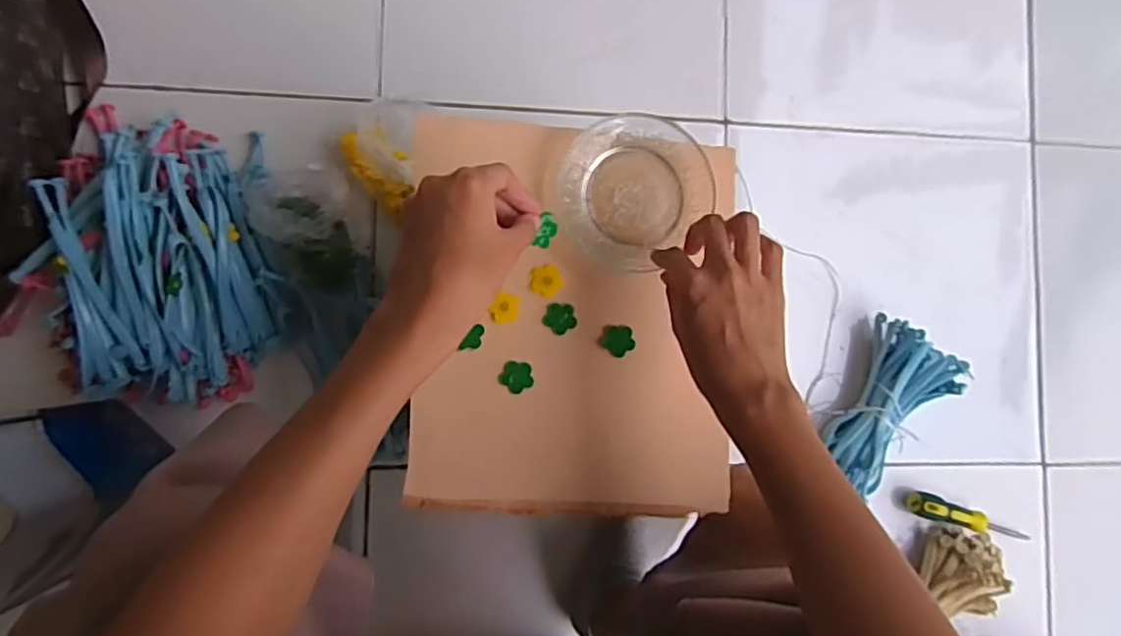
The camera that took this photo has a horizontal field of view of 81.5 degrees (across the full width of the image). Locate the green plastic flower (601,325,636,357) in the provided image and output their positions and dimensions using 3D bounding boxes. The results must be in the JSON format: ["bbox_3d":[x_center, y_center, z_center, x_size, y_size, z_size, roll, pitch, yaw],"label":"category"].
[{"bbox_3d":[0.044,0.017,0.487,0.025,0.004,0.022,6,86,-6],"label":"green plastic flower"}]

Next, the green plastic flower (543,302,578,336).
[{"bbox_3d":[0.000,0.000,0.483,0.023,0.004,0.024,-45,92,-7],"label":"green plastic flower"}]

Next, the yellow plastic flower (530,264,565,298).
[{"bbox_3d":[-0.011,-0.028,0.483,0.024,0.004,0.023,0,87,-7],"label":"yellow plastic flower"}]

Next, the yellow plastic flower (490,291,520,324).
[{"bbox_3d":[-0.041,-0.007,0.478,0.021,0.004,0.023,6,86,-6],"label":"yellow plastic flower"}]

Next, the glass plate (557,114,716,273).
[{"bbox_3d":[0.054,-0.094,0.480,0.108,0.021,0.102,0,87,-7],"label":"glass plate"}]

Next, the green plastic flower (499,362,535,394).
[{"bbox_3d":[-0.032,0.044,0.475,0.024,0.004,0.023,10,85,-6],"label":"green plastic flower"}]

